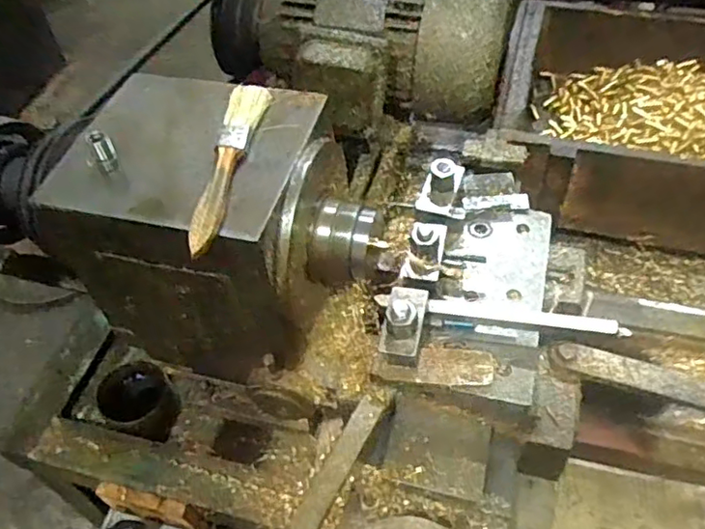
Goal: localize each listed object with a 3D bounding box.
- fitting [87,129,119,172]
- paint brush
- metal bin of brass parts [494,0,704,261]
[{"bbox_3d":[-0.172,-0.080,0.425,0.014,0.030,0.012,-30,55,-17],"label":"fitting"},{"bbox_3d":[-0.084,-0.070,0.417,0.028,0.008,0.158,3,52,8],"label":"paint brush"},{"bbox_3d":[0.399,-0.178,0.758,0.418,0.127,0.344,10,53,14],"label":"metal bin of brass parts"}]

